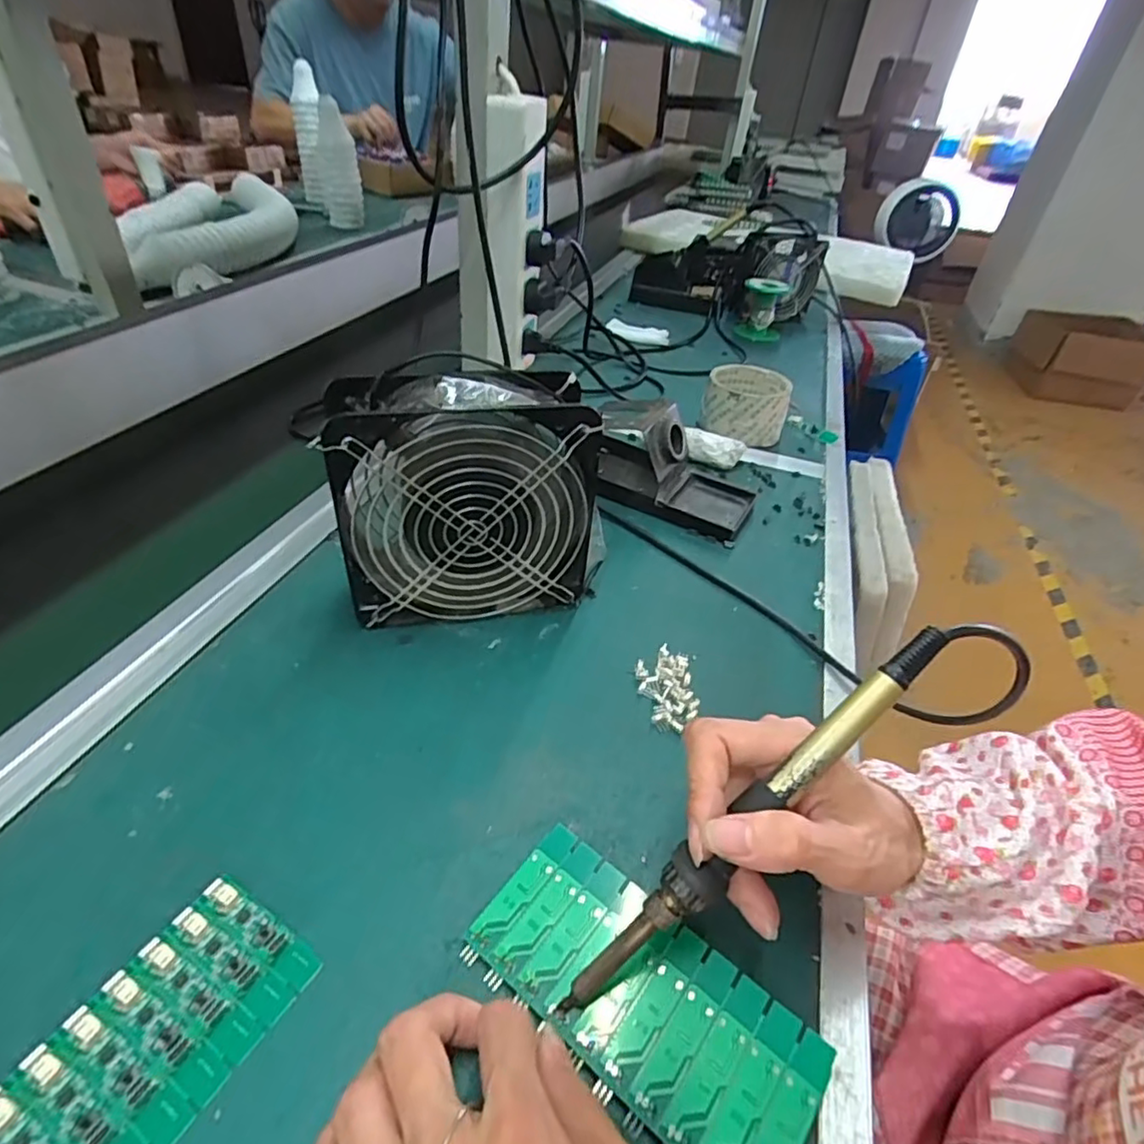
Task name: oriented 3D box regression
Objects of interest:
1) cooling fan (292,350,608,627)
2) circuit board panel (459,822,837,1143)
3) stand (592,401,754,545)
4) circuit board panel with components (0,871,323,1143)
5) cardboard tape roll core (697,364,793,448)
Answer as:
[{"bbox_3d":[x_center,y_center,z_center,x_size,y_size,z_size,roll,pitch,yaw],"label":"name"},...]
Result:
[{"bbox_3d":[-0.060,-0.044,0.383,0.162,0.155,0.058,-4,41,-12],"label":"cooling fan"},{"bbox_3d":[0.026,0.170,0.246,0.137,0.012,0.065,30,45,27],"label":"circuit board panel"},{"bbox_3d":[0.087,-0.098,0.530,0.151,0.073,0.095,22,42,17],"label":"stand"},{"bbox_3d":[-0.163,0.182,0.216,0.064,0.006,0.136,25,43,20],"label":"circuit board panel with components"},{"bbox_3d":[0.181,-0.175,0.642,0.085,0.052,0.085,16,41,11],"label":"cardboard tape roll core"}]

